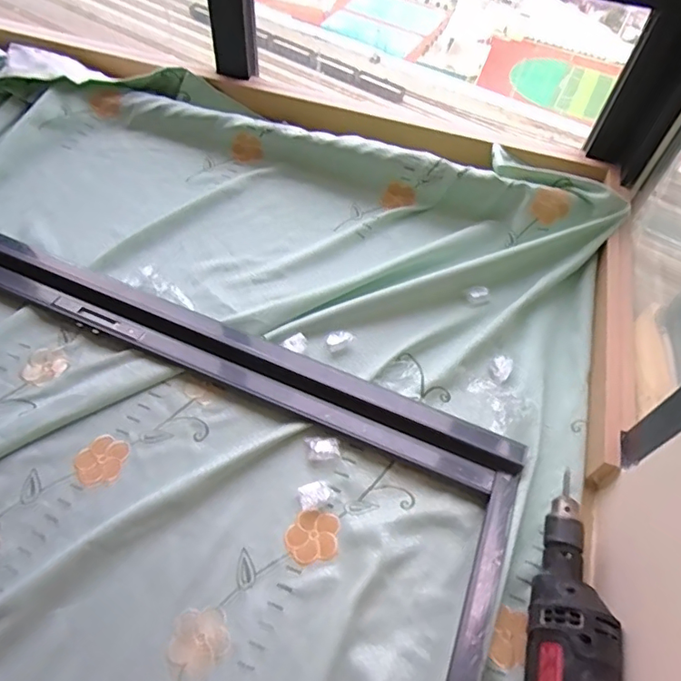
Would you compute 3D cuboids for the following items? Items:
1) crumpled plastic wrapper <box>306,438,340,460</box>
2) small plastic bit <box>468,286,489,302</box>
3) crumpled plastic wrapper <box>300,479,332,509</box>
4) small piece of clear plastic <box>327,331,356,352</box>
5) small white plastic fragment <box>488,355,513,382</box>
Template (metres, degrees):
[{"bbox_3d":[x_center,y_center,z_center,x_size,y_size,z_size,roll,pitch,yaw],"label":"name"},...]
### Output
[{"bbox_3d":[-0.022,0.132,0.666,0.039,0.004,0.029,-7,57,-9],"label":"crumpled plastic wrapper"},{"bbox_3d":[0.206,-0.071,0.807,0.036,0.008,0.019,-19,60,-16],"label":"small plastic bit"},{"bbox_3d":[-0.030,0.182,0.632,0.038,0.010,0.029,-17,60,-15],"label":"crumpled plastic wrapper"},{"bbox_3d":[-0.001,-0.001,0.762,0.038,0.012,0.025,-27,63,-20],"label":"small piece of clear plastic"},{"bbox_3d":[0.224,0.038,0.744,0.031,0.010,0.037,41,63,20],"label":"small white plastic fragment"}]

